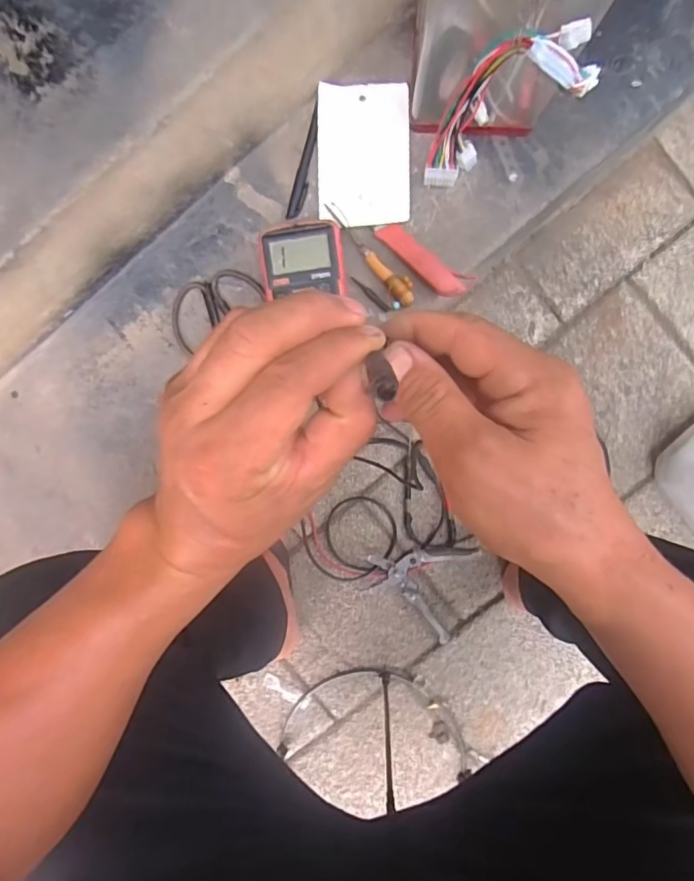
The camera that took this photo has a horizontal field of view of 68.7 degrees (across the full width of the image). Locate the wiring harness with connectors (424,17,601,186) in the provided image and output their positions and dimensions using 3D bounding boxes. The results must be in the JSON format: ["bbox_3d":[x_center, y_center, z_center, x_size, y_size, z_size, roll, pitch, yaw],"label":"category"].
[{"bbox_3d":[0.146,-0.307,0.471,0.094,0.194,0.054,-12,93,-20],"label":"wiring harness with connectors"}]

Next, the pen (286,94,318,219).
[{"bbox_3d":[-0.046,-0.309,0.562,0.016,0.009,0.126,15,94,2],"label":"pen"}]

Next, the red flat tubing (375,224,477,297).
[{"bbox_3d":[0.082,-0.196,0.554,0.112,0.010,0.032,36,94,1],"label":"red flat tubing"}]

